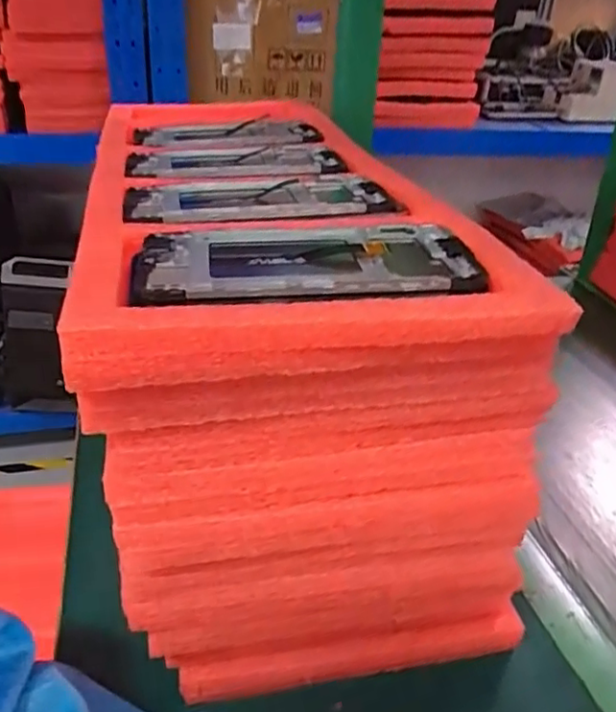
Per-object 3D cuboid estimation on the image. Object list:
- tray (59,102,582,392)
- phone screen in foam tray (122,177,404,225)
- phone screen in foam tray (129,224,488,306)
[{"bbox_3d":[-0.044,-0.123,0.448,0.200,0.027,0.466,-4,30,-13],"label":"tray"},{"bbox_3d":[-0.031,-0.097,0.391,0.155,0.012,0.087,-5,30,-14],"label":"phone screen in foam tray"},{"bbox_3d":[-0.002,-0.047,0.308,0.157,0.011,0.088,-3,30,-11],"label":"phone screen in foam tray"}]

